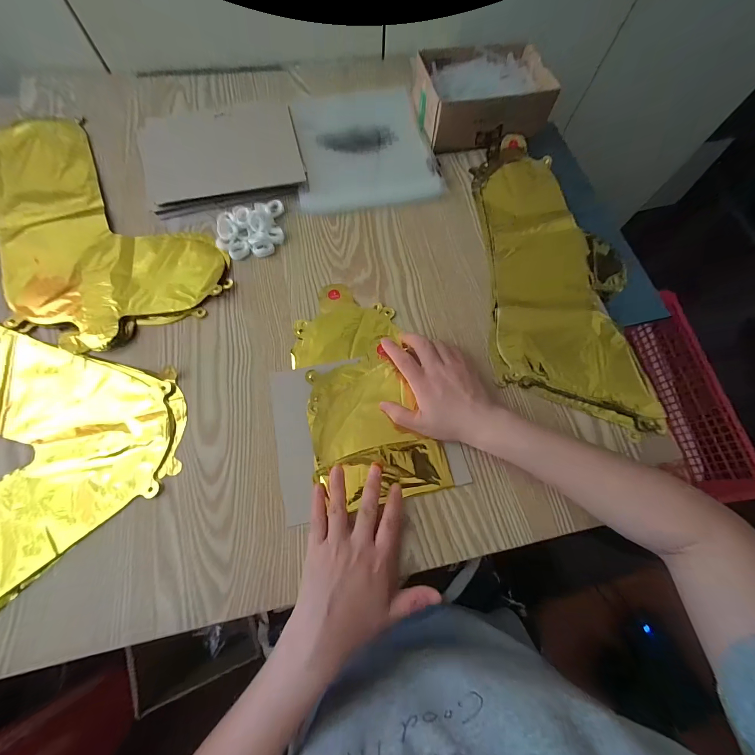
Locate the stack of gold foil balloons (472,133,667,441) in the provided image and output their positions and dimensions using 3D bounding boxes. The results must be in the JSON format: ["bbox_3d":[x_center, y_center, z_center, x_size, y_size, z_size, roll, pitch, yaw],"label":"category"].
[{"bbox_3d":[0.240,-0.150,0.428,0.190,0.023,0.423,2,70,-2],"label":"stack of gold foil balloons"}]

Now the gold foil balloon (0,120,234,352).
[{"bbox_3d":[-0.400,-0.199,0.422,0.430,0.017,0.213,41,74,12],"label":"gold foil balloon"}]

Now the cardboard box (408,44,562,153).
[{"bbox_3d":[0.159,-0.430,0.500,0.192,0.063,0.144,-8,71,-5],"label":"cardboard box"}]

